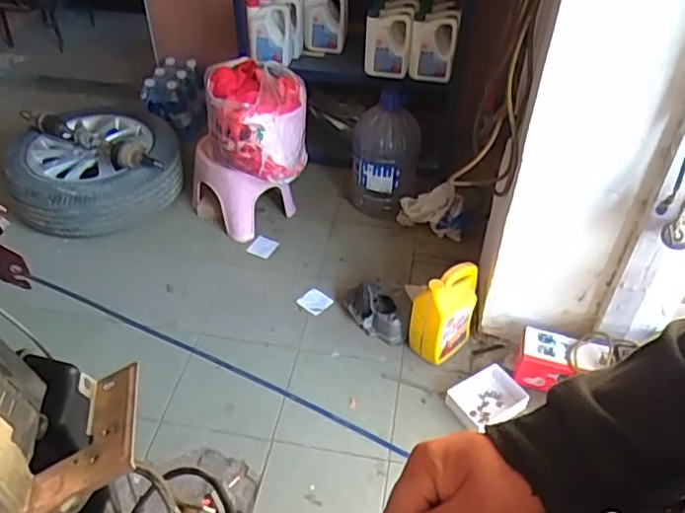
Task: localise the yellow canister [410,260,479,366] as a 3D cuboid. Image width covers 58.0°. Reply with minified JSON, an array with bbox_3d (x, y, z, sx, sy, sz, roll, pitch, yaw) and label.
[{"bbox_3d":[0.302,0.155,1.758,0.206,0.282,0.125,-28,50,-28],"label":"yellow canister"}]

